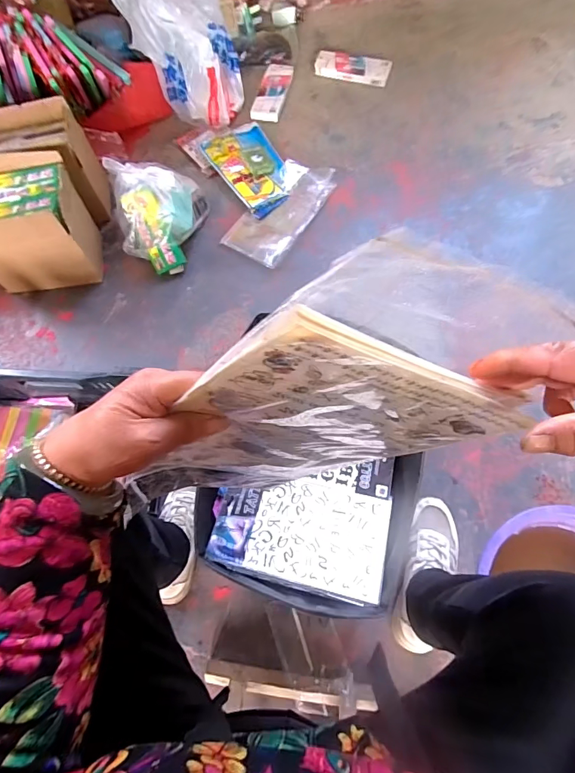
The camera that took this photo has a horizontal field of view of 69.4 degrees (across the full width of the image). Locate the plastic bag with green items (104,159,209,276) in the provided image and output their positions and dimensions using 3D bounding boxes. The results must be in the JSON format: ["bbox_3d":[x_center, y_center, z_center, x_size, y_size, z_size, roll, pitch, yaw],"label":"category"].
[{"bbox_3d":[-0.292,-0.389,0.935,0.200,0.145,0.205,-4,65,-2],"label":"plastic bag with green items"}]

